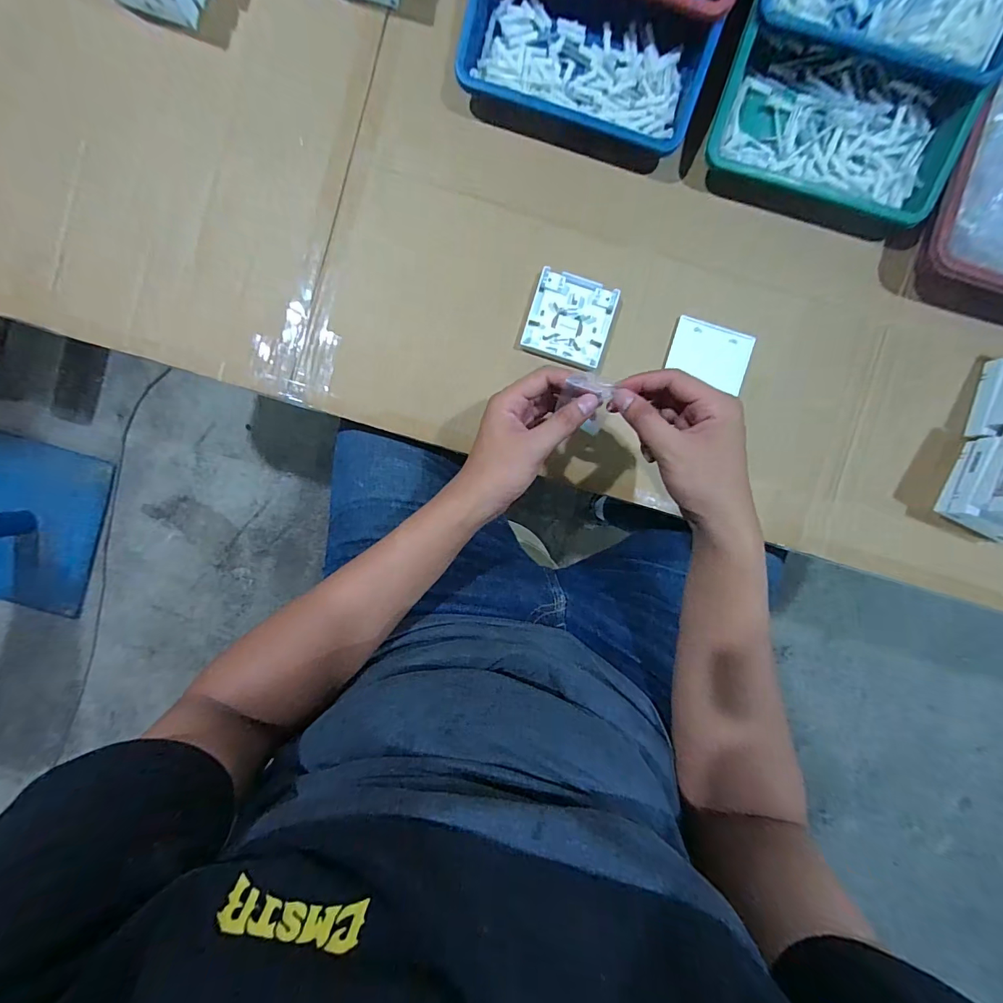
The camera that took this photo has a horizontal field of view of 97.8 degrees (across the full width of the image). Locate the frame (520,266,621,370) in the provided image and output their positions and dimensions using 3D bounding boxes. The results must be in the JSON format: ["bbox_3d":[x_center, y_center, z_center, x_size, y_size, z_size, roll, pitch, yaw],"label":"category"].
[{"bbox_3d":[0.074,-0.197,0.474,0.087,0.010,0.087,16,93,-1],"label":"frame"}]

